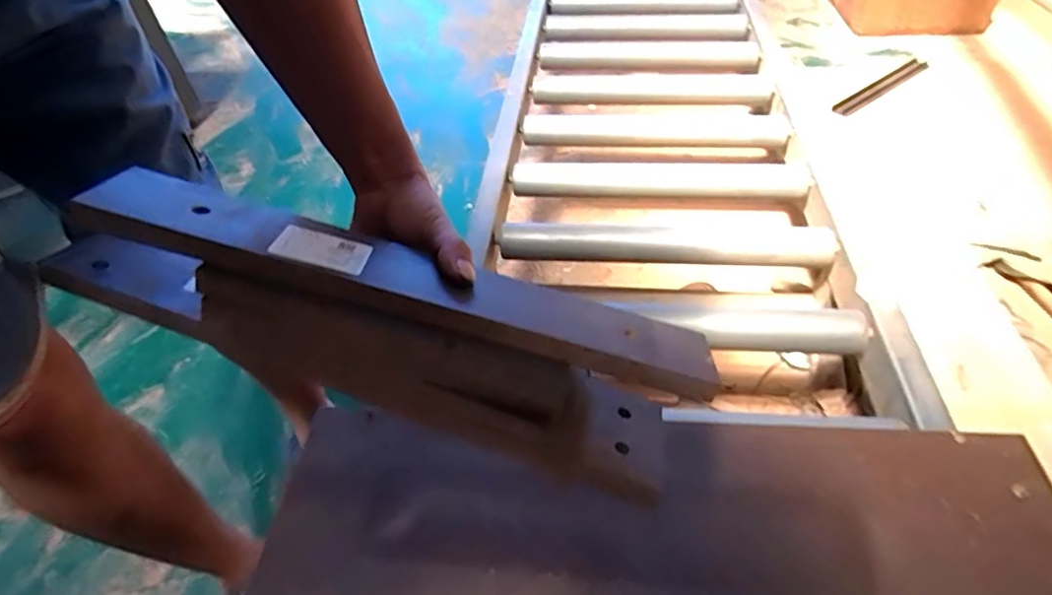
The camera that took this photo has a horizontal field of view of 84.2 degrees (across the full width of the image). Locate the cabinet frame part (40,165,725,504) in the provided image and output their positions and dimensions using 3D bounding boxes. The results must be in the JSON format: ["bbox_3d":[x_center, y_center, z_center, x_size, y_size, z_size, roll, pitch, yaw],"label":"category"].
[{"bbox_3d":[-0.083,0.020,0.400,0.429,0.111,0.102,19,47,-7],"label":"cabinet frame part"}]

